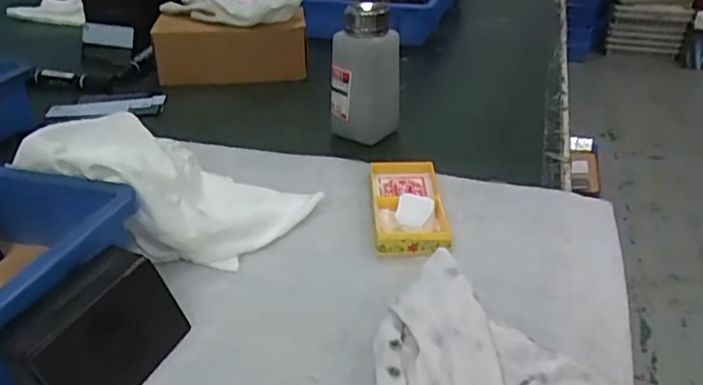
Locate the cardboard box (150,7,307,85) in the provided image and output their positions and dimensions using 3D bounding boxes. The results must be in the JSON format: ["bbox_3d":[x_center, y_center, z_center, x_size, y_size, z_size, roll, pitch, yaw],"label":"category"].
[{"bbox_3d":[-0.147,-0.176,0.713,0.174,0.073,0.080,-7,32,-10],"label":"cardboard box"}]

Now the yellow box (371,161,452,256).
[{"bbox_3d":[0.044,0.008,0.454,0.054,0.021,0.107,1,31,0],"label":"yellow box"}]

